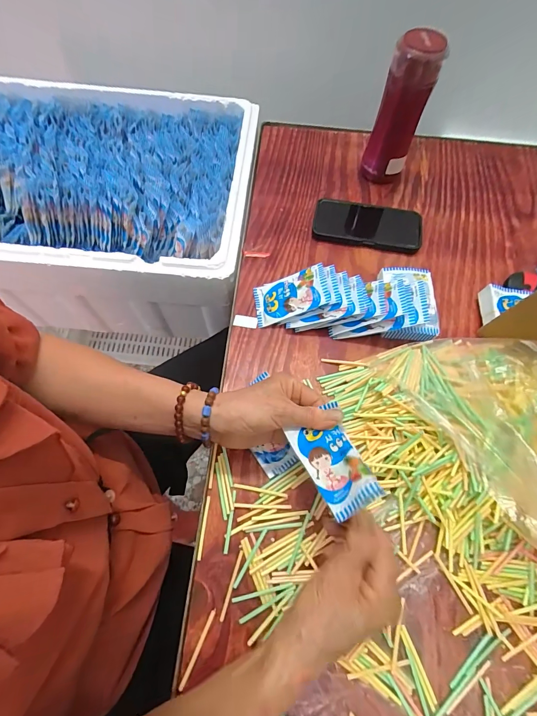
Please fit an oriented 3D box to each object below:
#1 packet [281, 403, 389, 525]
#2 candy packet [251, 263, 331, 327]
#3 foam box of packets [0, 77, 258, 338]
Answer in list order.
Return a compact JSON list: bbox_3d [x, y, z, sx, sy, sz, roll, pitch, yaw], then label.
[{"bbox_3d":[0.058,0.089,0.301,0.053,0.009,0.092,-34,47,0],"label":"packet"},{"bbox_3d":[0.029,-0.085,0.464,0.102,0.013,0.062,-17,66,21],"label":"candy packet"},{"bbox_3d":[-0.318,-0.289,0.650,0.559,0.194,0.410,6,65,0],"label":"foam box of packets"}]

